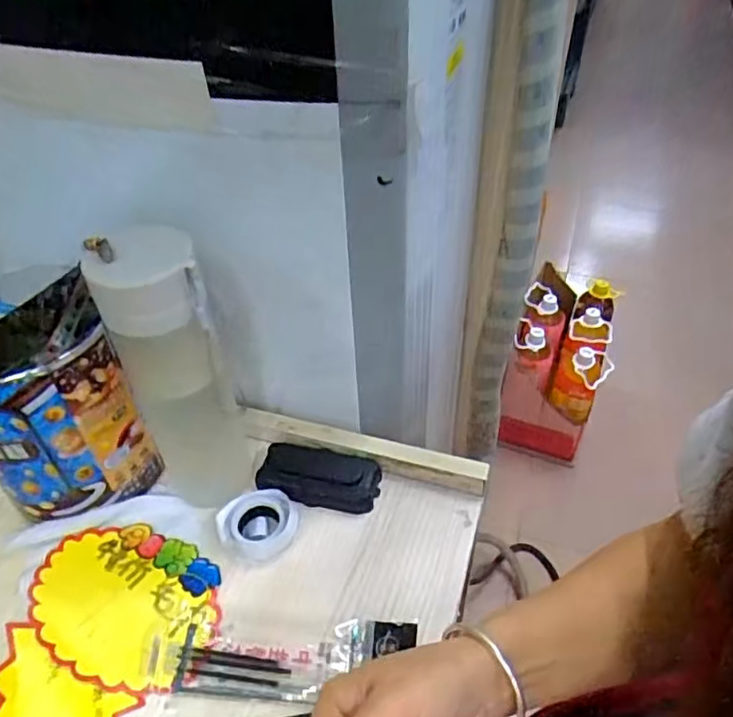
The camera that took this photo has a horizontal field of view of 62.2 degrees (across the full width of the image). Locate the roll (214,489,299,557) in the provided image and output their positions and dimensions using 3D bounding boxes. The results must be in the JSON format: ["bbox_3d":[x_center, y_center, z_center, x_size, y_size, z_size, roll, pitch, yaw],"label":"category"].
[{"bbox_3d":[-0.091,0.139,0.518,0.063,0.022,0.057,-23,48,-21],"label":"roll"}]

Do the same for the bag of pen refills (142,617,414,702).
[{"bbox_3d":[-0.065,0.218,0.444,0.196,0.018,0.053,-1,47,-1],"label":"bag of pen refills"}]

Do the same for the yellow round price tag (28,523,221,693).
[{"bbox_3d":[-0.192,0.189,0.481,0.150,0.010,0.113,16,48,15],"label":"yellow round price tag"}]

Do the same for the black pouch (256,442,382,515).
[{"bbox_3d":[-0.043,0.106,0.554,0.107,0.019,0.055,11,45,13],"label":"black pouch"}]

